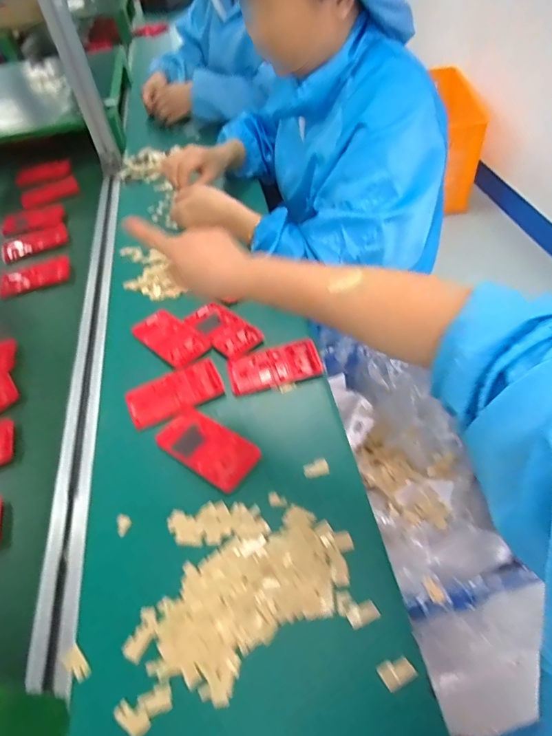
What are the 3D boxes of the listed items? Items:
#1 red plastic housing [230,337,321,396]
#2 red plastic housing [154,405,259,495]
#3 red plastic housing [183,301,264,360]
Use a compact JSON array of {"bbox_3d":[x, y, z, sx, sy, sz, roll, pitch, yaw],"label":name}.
[{"bbox_3d":[-0.003,-0.005,0.592,0.120,0.009,0.066,-13,52,-5],"label":"red plastic housing"},{"bbox_3d":[-0.081,0.094,0.523,0.120,0.006,0.066,27,59,24],"label":"red plastic housing"},{"bbox_3d":[-0.076,-0.059,0.642,0.065,0.005,0.120,-39,58,-23],"label":"red plastic housing"}]

